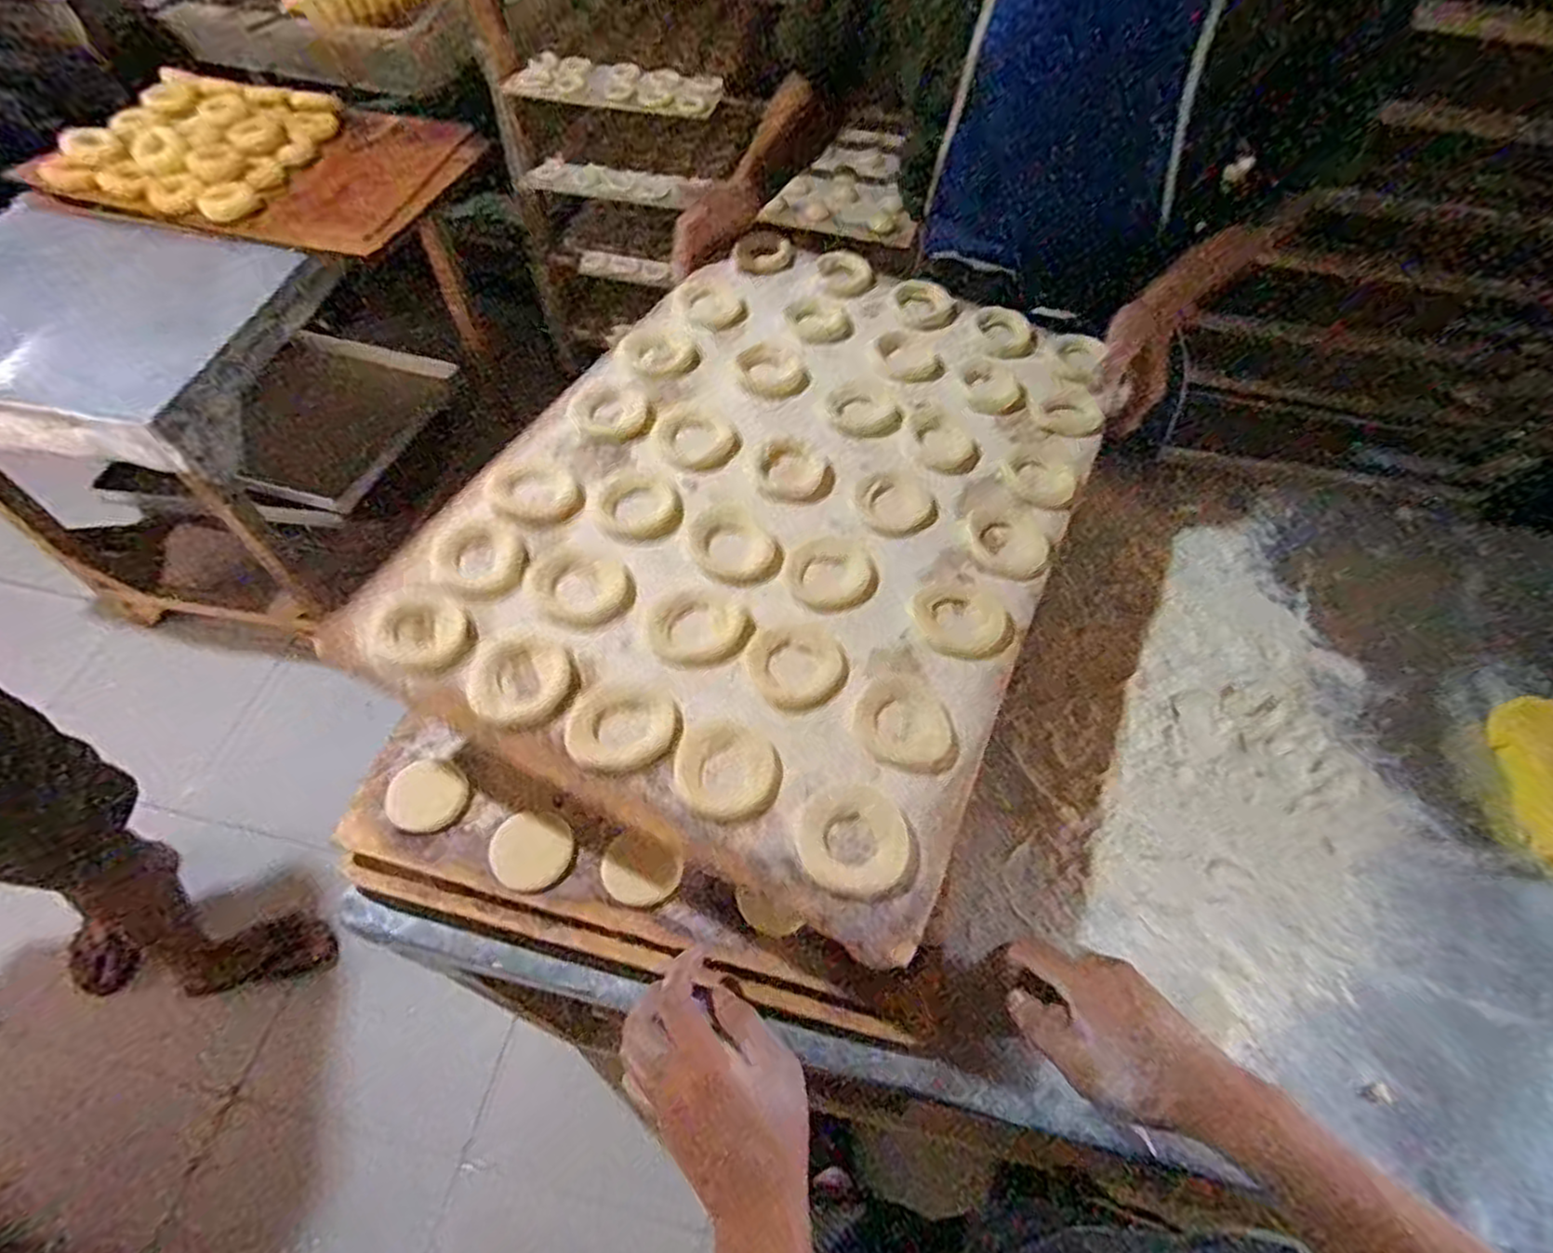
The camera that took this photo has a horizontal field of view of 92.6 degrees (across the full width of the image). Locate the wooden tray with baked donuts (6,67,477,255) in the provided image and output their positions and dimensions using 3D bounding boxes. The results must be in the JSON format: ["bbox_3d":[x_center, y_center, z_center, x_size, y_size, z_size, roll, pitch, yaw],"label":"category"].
[{"bbox_3d":[-0.900,-0.872,1.360,0.618,0.094,0.461,11,57,6],"label":"wooden tray with baked donuts"}]

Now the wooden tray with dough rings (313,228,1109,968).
[{"bbox_3d":[0.012,-0.115,0.593,0.407,0.037,0.588,22,59,13],"label":"wooden tray with dough rings"}]

